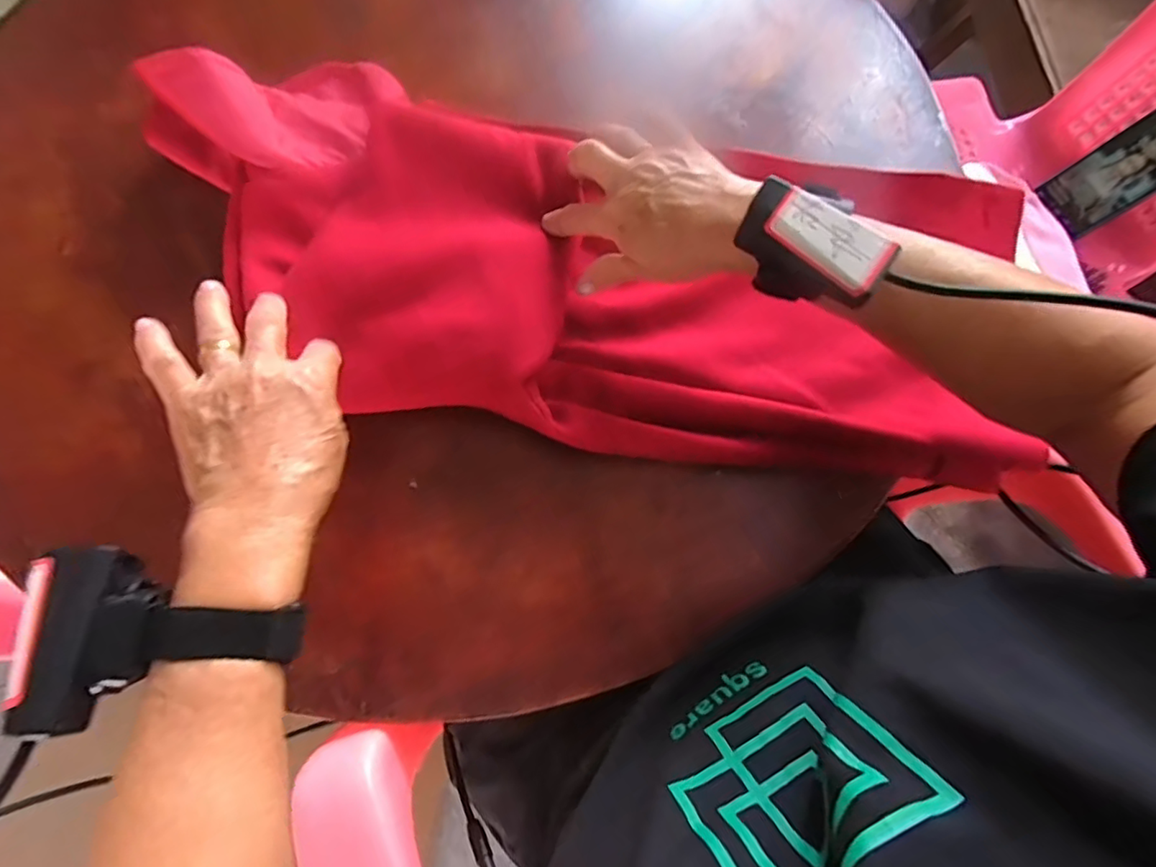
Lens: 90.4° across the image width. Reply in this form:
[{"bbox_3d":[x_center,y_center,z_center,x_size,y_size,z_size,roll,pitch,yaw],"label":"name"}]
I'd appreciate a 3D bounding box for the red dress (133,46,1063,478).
[{"bbox_3d":[-0.006,-0.127,0.400,0.596,0.049,0.284,19,74,2],"label":"red dress"}]

